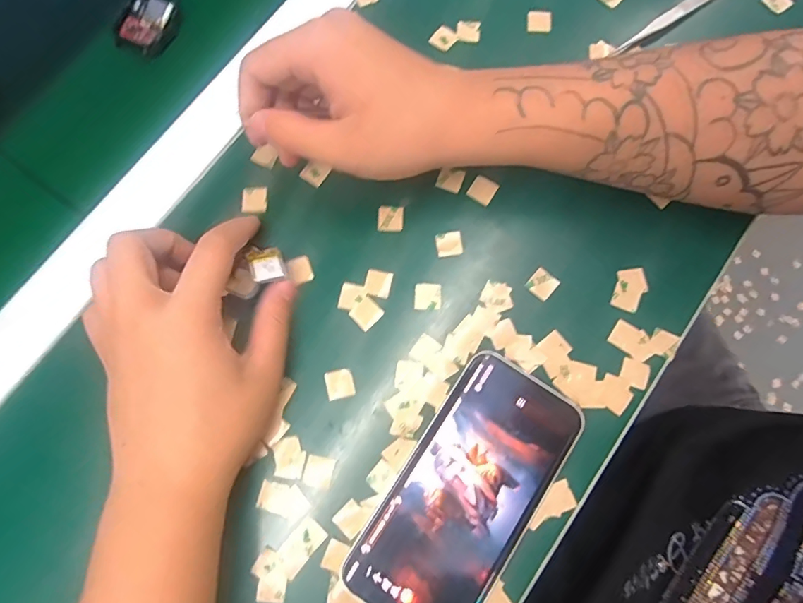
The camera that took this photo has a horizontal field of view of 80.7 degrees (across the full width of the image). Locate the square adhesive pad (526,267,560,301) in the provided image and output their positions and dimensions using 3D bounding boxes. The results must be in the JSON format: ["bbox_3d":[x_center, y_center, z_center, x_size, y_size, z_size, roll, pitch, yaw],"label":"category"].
[{"bbox_3d":[0.084,-0.011,0.282,0.015,0.004,0.016,41,81,9],"label":"square adhesive pad"}]

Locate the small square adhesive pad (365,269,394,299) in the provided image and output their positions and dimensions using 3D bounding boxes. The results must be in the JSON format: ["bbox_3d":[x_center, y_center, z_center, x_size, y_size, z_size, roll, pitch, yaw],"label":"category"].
[{"bbox_3d":[-0.014,-0.011,0.283,0.016,0.004,0.016,13,78,4],"label":"small square adhesive pad"}]

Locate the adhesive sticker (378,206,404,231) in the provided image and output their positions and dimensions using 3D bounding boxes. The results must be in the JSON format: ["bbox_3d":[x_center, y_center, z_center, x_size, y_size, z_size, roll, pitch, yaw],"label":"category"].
[{"bbox_3d":[-0.007,-0.051,0.293,0.015,0.004,0.016,1,76,6],"label":"adhesive sticker"}]

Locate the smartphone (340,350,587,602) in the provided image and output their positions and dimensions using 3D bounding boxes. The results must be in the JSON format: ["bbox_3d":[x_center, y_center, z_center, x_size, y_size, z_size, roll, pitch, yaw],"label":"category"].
[{"bbox_3d":[0.035,0.102,0.253,0.071,0.009,0.143,33,80,8],"label":"smartphone"}]

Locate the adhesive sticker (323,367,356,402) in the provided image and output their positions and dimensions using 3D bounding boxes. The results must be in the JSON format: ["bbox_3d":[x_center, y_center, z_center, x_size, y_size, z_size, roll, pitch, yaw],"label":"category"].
[{"bbox_3d":[-0.035,0.047,0.270,0.015,0.004,0.016,-14,77,-2],"label":"adhesive sticker"}]

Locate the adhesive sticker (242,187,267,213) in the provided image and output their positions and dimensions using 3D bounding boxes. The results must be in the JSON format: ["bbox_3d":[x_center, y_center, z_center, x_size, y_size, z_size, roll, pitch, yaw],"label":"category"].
[{"bbox_3d":[-0.093,-0.064,0.297,0.015,0.004,0.018,-3,77,0],"label":"adhesive sticker"}]

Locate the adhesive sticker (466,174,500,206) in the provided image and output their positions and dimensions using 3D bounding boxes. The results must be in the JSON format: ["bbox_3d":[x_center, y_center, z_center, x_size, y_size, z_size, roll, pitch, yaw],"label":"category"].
[{"bbox_3d":[0.051,-0.070,0.295,0.015,0.004,0.016,32,79,8],"label":"adhesive sticker"}]

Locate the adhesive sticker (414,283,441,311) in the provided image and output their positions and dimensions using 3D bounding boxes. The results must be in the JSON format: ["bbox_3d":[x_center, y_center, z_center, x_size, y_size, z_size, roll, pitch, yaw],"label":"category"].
[{"bbox_3d":[0.016,-0.003,0.282,0.015,0.004,0.017,1,78,4],"label":"adhesive sticker"}]

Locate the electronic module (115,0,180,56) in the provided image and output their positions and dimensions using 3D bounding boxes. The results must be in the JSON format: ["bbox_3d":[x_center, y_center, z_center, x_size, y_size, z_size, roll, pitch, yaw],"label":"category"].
[{"bbox_3d":[-0.176,-0.195,0.330,0.037,0.008,0.041,29,79,7],"label":"electronic module"}]

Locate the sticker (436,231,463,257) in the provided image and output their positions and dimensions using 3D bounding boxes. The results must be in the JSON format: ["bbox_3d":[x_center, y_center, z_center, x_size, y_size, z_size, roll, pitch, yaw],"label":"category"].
[{"bbox_3d":[0.029,-0.036,0.288,0.015,0.004,0.016,-6,77,-1],"label":"sticker"}]

